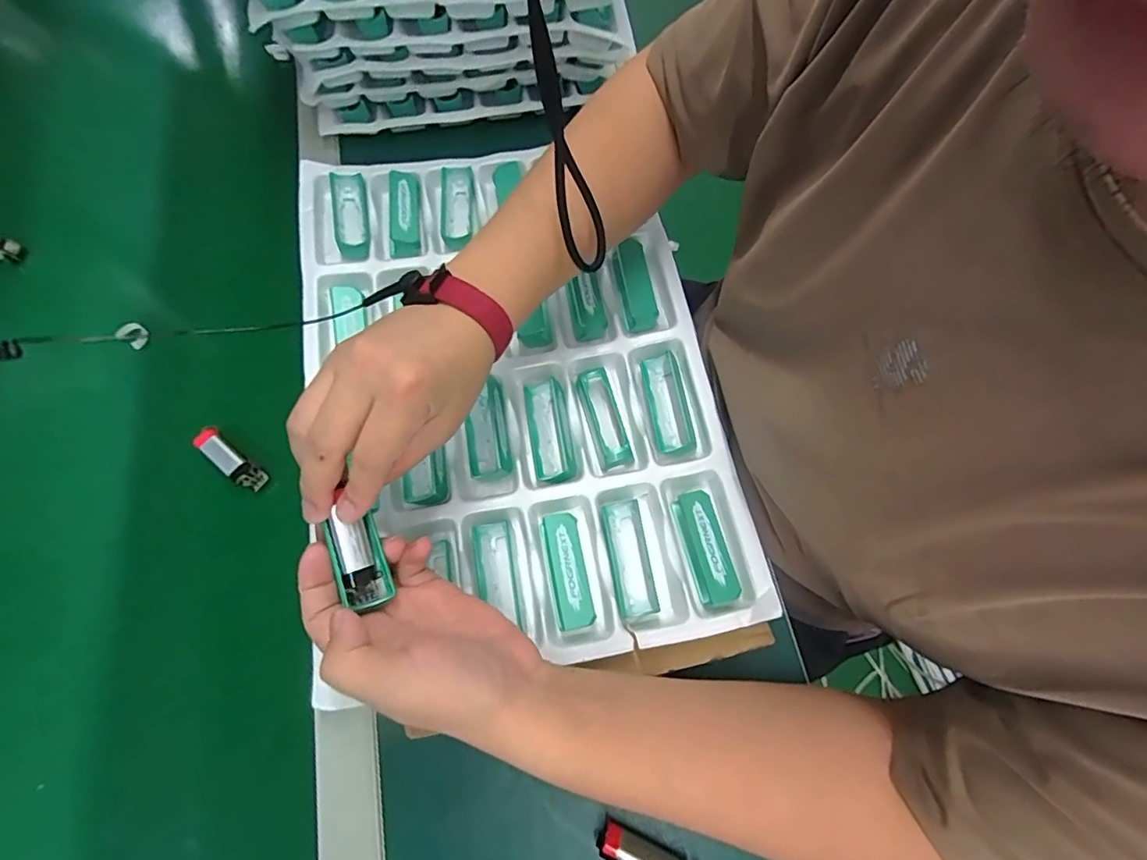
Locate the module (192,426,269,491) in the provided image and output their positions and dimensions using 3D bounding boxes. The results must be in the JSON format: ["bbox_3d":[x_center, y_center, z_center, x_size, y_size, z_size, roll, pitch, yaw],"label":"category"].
[{"bbox_3d":[-0.275,0.022,0.422,0.068,0.012,0.019,36,74,12],"label":"module"}]

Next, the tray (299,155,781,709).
[{"bbox_3d":[-0.055,-0.048,0.432,0.306,0.032,0.452,-11,70,-4],"label":"tray"}]

